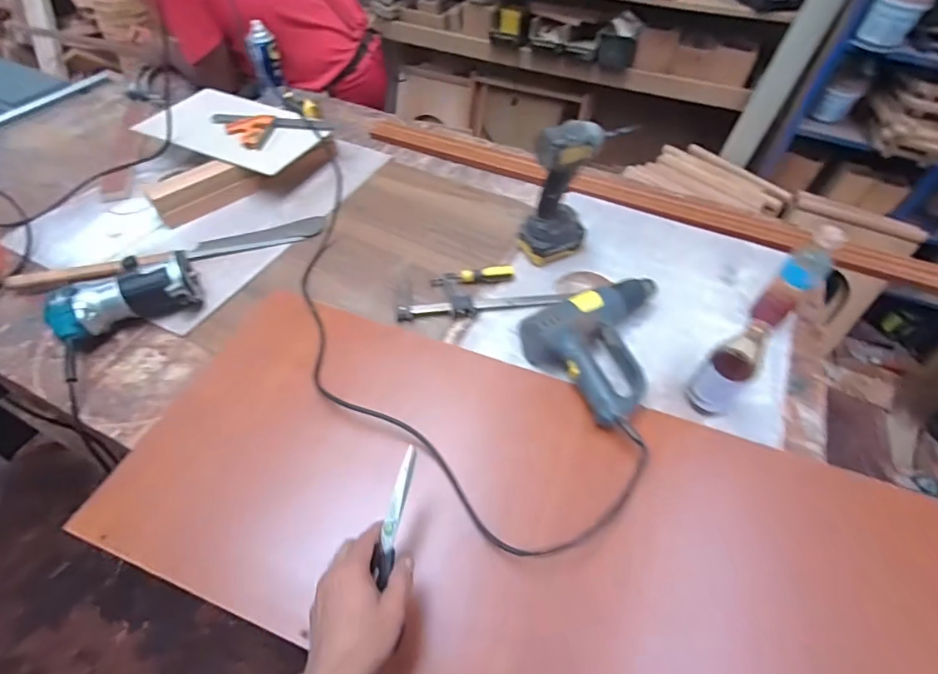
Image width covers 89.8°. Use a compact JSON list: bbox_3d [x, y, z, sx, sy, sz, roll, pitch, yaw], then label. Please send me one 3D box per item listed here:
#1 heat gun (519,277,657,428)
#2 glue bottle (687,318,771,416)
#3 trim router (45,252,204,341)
[{"bbox_3d":[0.232,0.003,0.717,0.249,0.069,0.198,-28,57,-22],"label":"heat gun"},{"bbox_3d":[0.354,0.041,0.635,0.059,0.155,0.057,-34,60,-26],"label":"glue bottle"},{"bbox_3d":[-0.536,-0.070,0.738,0.191,0.072,0.106,-20,54,-17],"label":"trim router"}]

